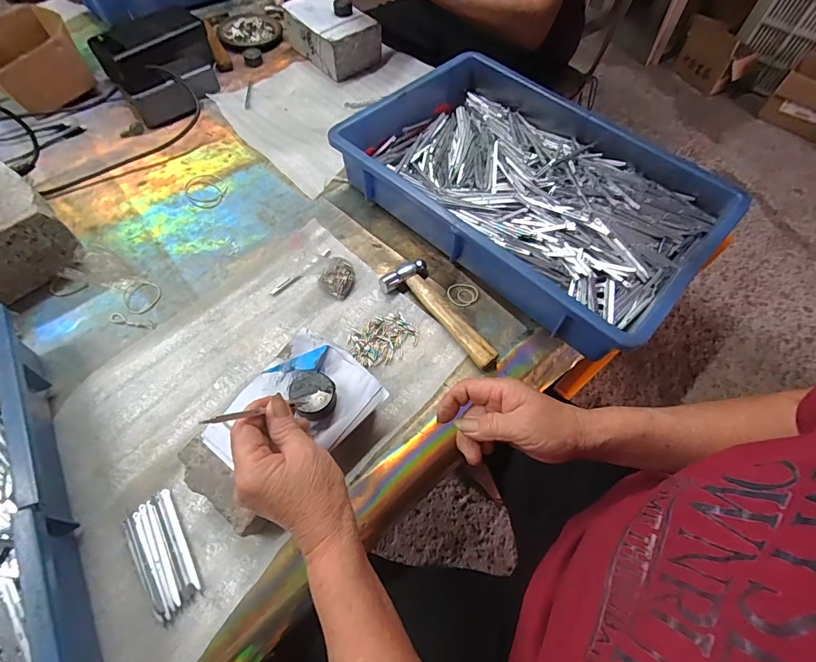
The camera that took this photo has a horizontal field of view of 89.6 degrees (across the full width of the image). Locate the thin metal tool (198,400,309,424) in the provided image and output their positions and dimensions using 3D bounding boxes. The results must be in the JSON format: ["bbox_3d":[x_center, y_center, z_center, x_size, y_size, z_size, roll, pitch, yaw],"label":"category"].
[{"bbox_3d":[-0.109,0.059,0.303,0.006,0.099,0.004,45,107,21],"label":"thin metal tool"}]

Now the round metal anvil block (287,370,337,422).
[{"bbox_3d":[-0.084,0.055,0.364,0.037,0.024,0.042,-33,66,-19],"label":"round metal anvil block"}]

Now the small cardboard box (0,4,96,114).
[{"bbox_3d":[-0.565,-0.405,0.622,0.149,0.078,0.130,40,66,19],"label":"small cardboard box"}]

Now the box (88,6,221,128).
[{"bbox_3d":[-0.374,-0.409,0.636,0.156,0.096,0.140,-27,65,-17],"label":"box"}]

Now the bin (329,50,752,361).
[{"bbox_3d":[0.148,-0.183,0.534,0.435,0.089,0.284,40,66,19],"label":"bin"}]

